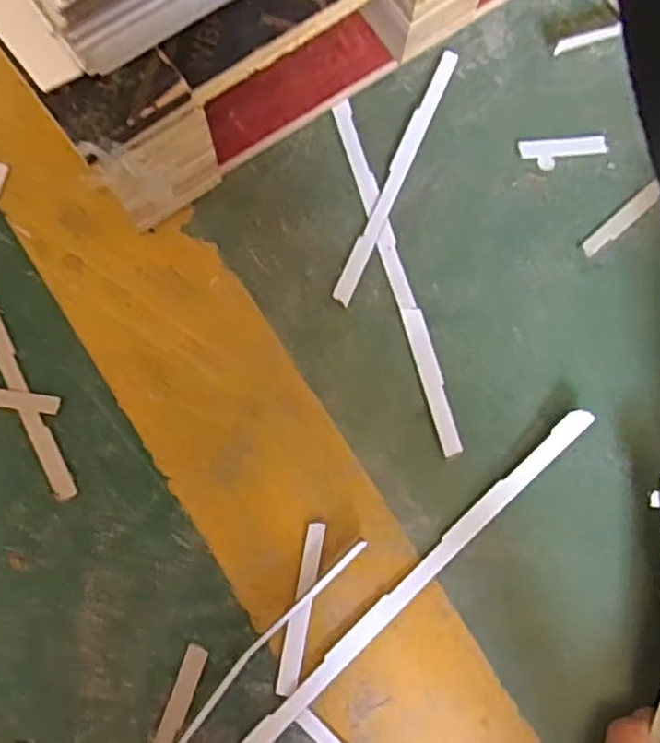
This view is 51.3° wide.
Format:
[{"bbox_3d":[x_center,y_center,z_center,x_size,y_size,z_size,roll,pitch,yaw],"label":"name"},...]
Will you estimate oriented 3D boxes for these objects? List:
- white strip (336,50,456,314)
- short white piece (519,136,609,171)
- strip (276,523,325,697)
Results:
[{"bbox_3d":[0.044,-0.129,0.451,0.013,0.004,0.188,24,80,0],"label":"white strip"},{"bbox_3d":[0.158,-0.147,0.463,0.059,0.004,0.019,-6,81,-5],"label":"short white piece"},{"bbox_3d":[-0.017,0.139,0.404,0.012,0.004,0.097,11,80,-2],"label":"strip"}]

